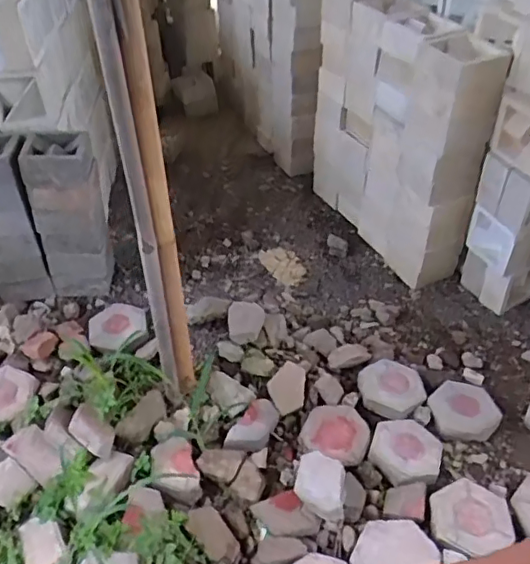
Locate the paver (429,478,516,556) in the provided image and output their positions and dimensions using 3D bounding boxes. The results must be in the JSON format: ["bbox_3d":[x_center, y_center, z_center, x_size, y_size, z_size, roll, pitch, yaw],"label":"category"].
[{"bbox_3d":[0.557,0.640,1.563,0.225,0.055,0.192,-21,44,-22],"label":"paver"}]

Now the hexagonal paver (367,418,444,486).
[{"bbox_3d":[0.422,0.504,1.730,0.209,0.054,0.220,16,43,19],"label":"hexagonal paver"}]

